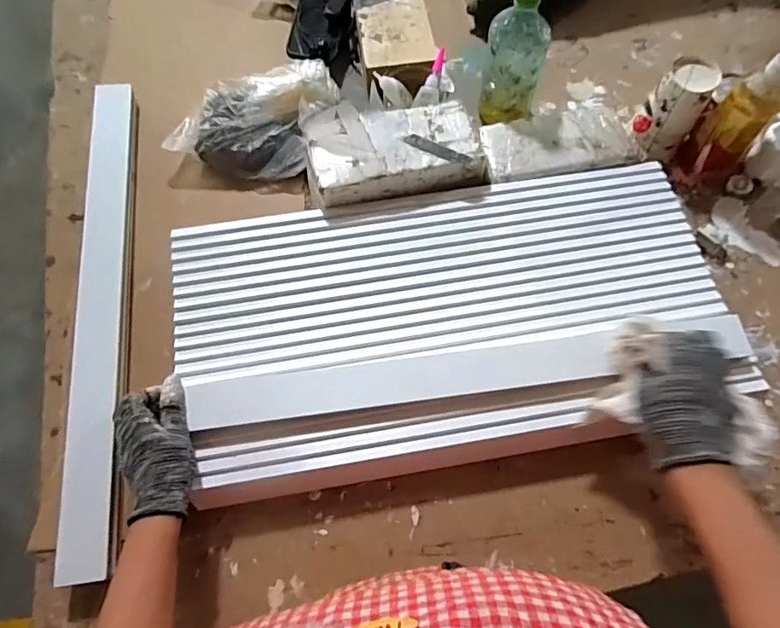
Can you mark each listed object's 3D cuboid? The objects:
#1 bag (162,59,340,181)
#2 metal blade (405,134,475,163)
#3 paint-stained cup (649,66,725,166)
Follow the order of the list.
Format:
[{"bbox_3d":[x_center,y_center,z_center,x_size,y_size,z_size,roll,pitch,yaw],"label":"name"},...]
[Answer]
[{"bbox_3d":[-0.194,-0.287,0.712,0.199,0.071,0.181,12,70,4],"label":"bag"},{"bbox_3d":[0.061,-0.211,0.629,0.090,0.006,0.019,24,63,7],"label":"metal blade"},{"bbox_3d":[0.390,-0.275,0.673,0.066,0.121,0.064,0,70,0],"label":"paint-stained cup"}]

